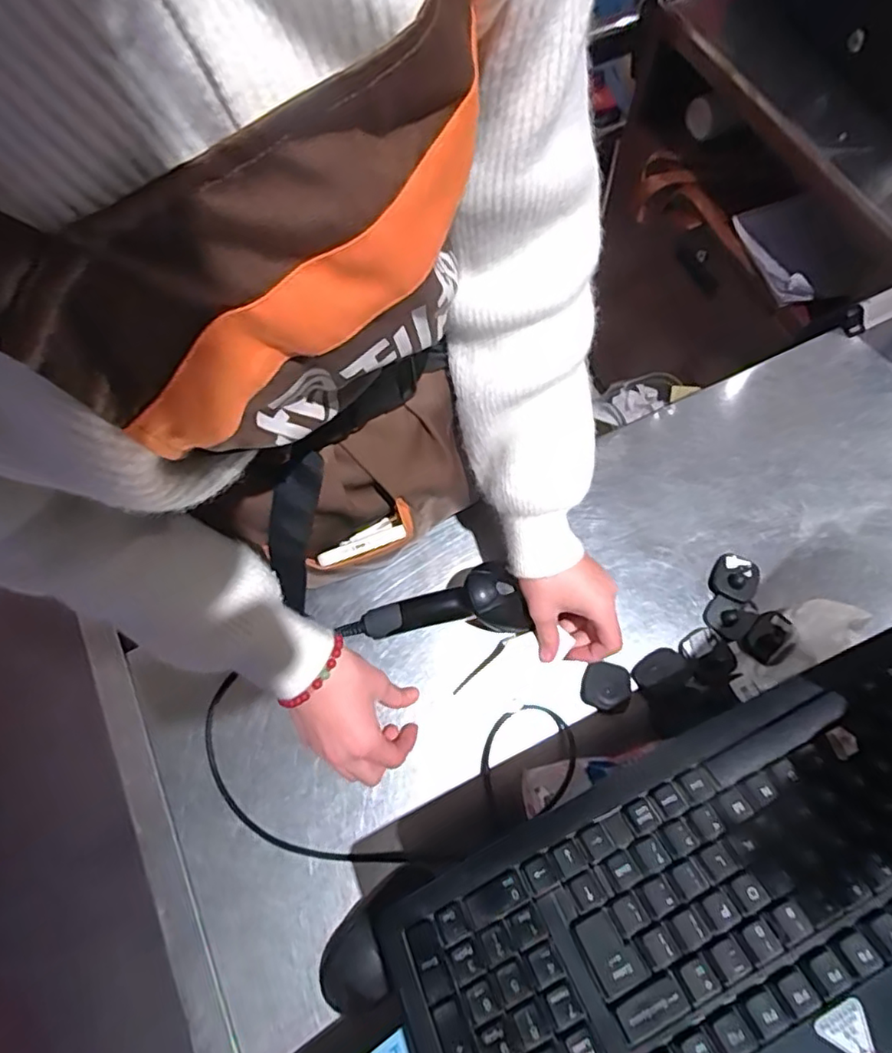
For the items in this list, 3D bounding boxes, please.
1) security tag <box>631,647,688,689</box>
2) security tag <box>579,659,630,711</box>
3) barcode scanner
[{"bbox_3d":[0.191,0.127,0.543,0.047,0.011,0.030,-24,71,-7],"label":"security tag"},{"bbox_3d":[0.143,0.143,0.540,0.040,0.024,0.043,19,72,9],"label":"security tag"},{"bbox_3d":[-0.009,0.080,0.547,0.158,0.070,0.058,-14,70,11],"label":"barcode scanner"}]

